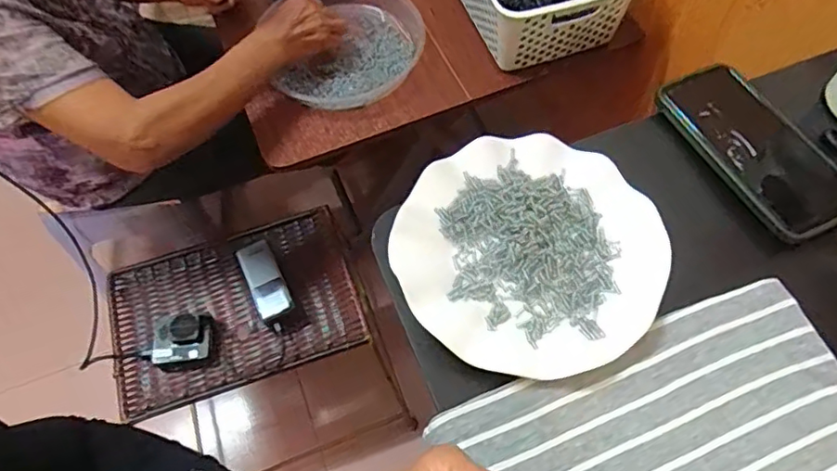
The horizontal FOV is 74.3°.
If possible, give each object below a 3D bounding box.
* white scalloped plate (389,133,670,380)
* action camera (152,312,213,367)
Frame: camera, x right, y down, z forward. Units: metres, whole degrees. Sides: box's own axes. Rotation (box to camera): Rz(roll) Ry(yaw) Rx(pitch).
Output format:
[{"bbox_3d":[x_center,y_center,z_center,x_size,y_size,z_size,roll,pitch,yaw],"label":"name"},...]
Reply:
[{"bbox_3d":[0.079,0.008,0.393,0.176,0.019,0.181,-1,63,2],"label":"white scalloped plate"},{"bbox_3d":[-0.339,0.153,0.803,0.084,0.046,0.071,-7,63,-1],"label":"action camera"}]

